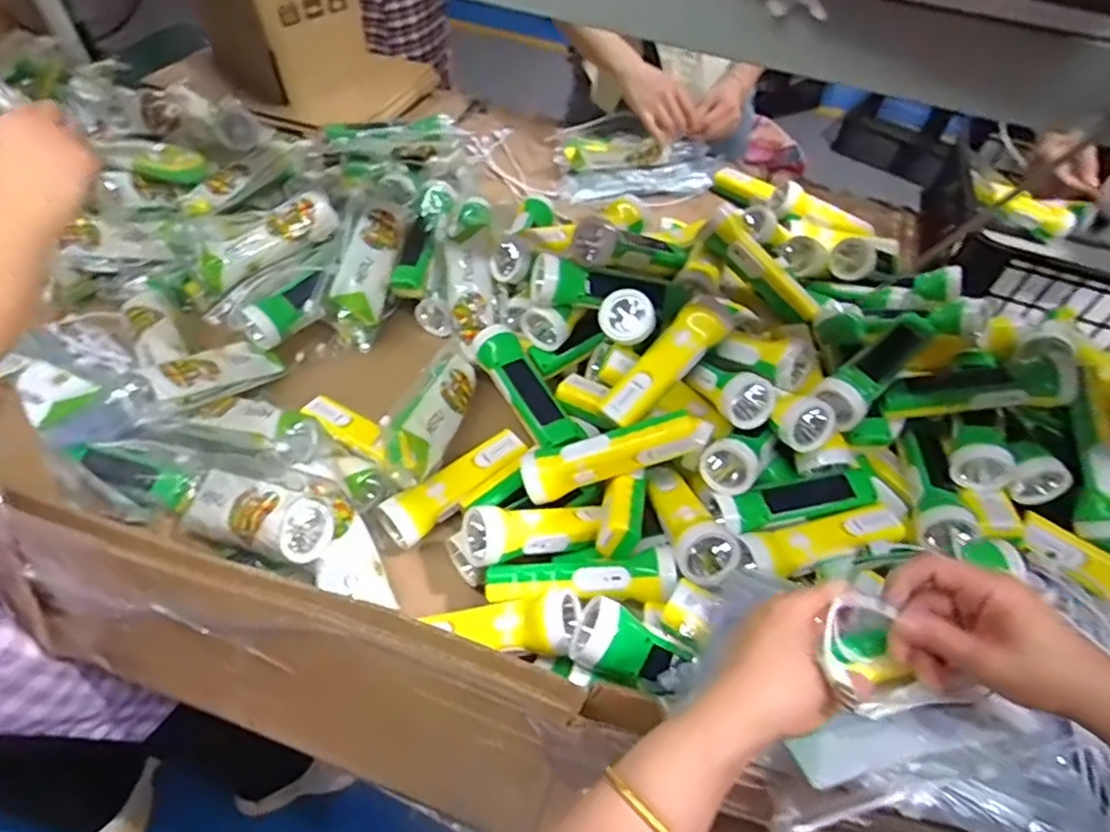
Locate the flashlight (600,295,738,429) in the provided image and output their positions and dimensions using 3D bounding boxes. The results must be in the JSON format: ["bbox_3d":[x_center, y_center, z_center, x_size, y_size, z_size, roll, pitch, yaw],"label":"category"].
[{"bbox_3d":[0.116,-0.055,0.673,0.047,0.043,0.175,39,76,25],"label":"flashlight"}]

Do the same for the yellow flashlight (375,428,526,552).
[{"bbox_3d":[-0.101,0.074,0.681,0.166,0.051,0.051,-35,60,-27],"label":"yellow flashlight"}]

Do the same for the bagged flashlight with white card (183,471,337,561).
[{"bbox_3d":[-0.275,0.090,0.594,0.150,0.053,0.057,10,49,29],"label":"bagged flashlight with white card"}]

